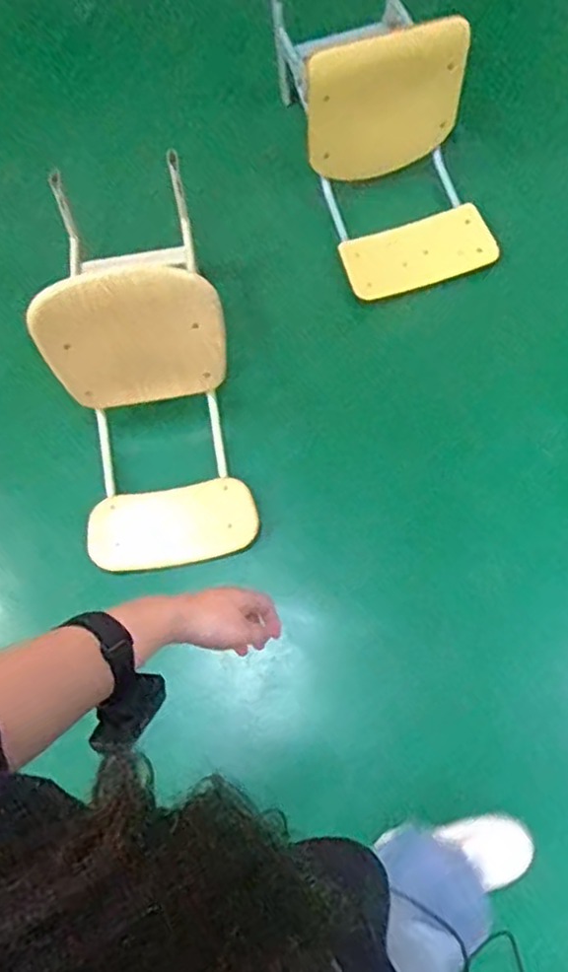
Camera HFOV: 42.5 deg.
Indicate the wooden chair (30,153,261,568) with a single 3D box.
[{"bbox_3d":[-0.295,-0.260,1.501,0.337,0.471,0.731,-11,68,-4],"label":"wooden chair"}]

